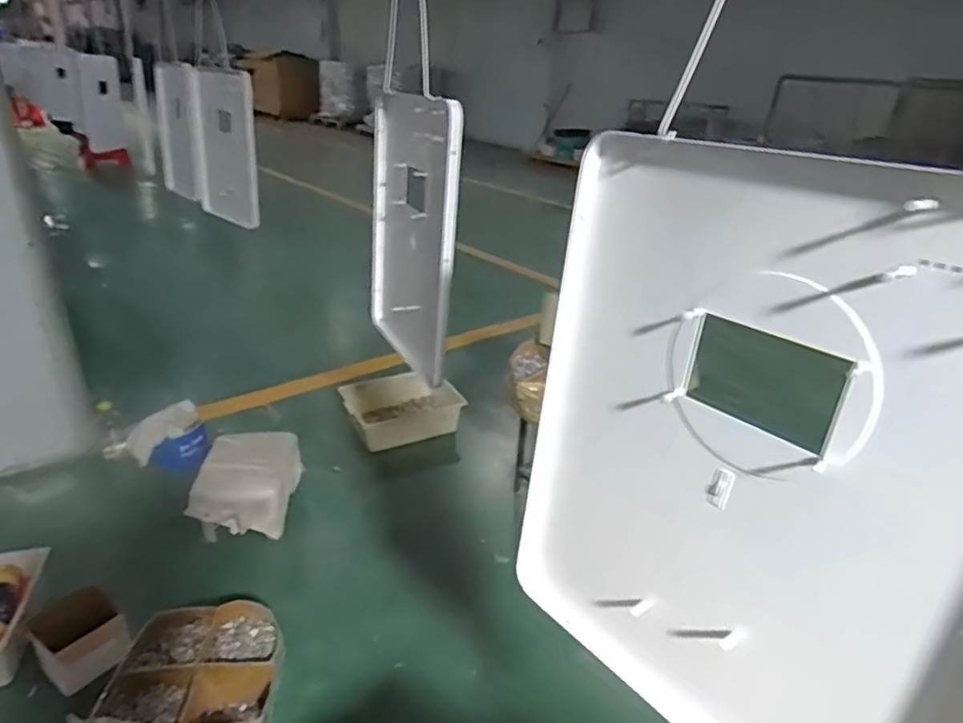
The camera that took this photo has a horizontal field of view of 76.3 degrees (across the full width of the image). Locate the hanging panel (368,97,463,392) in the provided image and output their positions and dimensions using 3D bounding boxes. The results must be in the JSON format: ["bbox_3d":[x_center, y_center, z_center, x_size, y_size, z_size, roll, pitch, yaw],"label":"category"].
[{"bbox_3d":[-0.128,-0.225,1.105,0.036,0.460,0.397,-6,22,-26],"label":"hanging panel"}]

